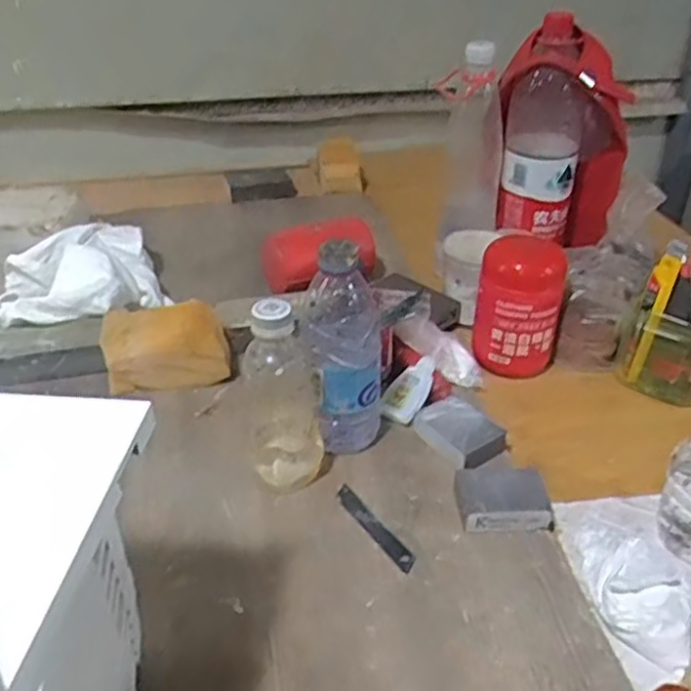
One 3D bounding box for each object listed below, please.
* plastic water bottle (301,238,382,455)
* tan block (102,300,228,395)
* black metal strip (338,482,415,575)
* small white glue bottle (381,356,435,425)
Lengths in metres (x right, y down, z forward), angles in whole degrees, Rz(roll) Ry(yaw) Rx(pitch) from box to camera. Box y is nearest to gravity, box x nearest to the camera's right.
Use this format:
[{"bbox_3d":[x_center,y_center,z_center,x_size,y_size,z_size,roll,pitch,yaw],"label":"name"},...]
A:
[{"bbox_3d":[-0.001,0.006,0.599,0.062,0.186,0.050,-2,35,-1],"label":"plastic water bottle"},{"bbox_3d":[-0.178,0.003,0.707,0.114,0.080,0.060,-9,35,-11],"label":"tan block"},{"bbox_3d":[0.023,0.144,0.572,0.017,0.004,0.097,-18,38,-30],"label":"black metal strip"},{"bbox_3d":[0.062,0.041,0.681,0.039,0.018,0.071,11,58,34],"label":"small white glue bottle"}]

